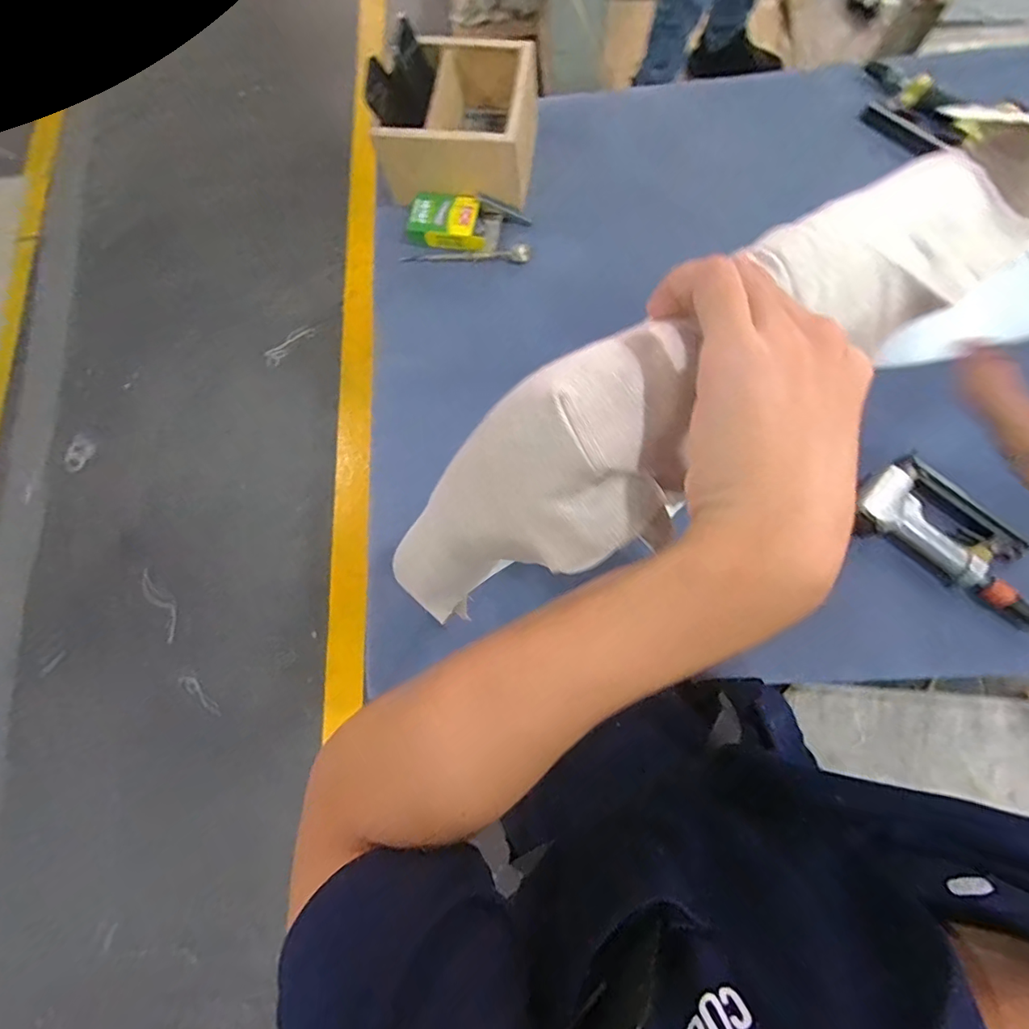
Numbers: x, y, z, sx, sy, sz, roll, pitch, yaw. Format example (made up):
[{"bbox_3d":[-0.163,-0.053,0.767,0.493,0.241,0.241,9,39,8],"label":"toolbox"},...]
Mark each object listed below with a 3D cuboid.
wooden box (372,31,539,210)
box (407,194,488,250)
[{"bbox_3d":[-0.084,-0.615,0.795,0.224,0.113,0.206,5,79,6],"label":"wooden box"},{"bbox_3d":[-0.107,-0.473,0.819,0.121,0.031,0.072,8,79,7],"label":"box"}]

